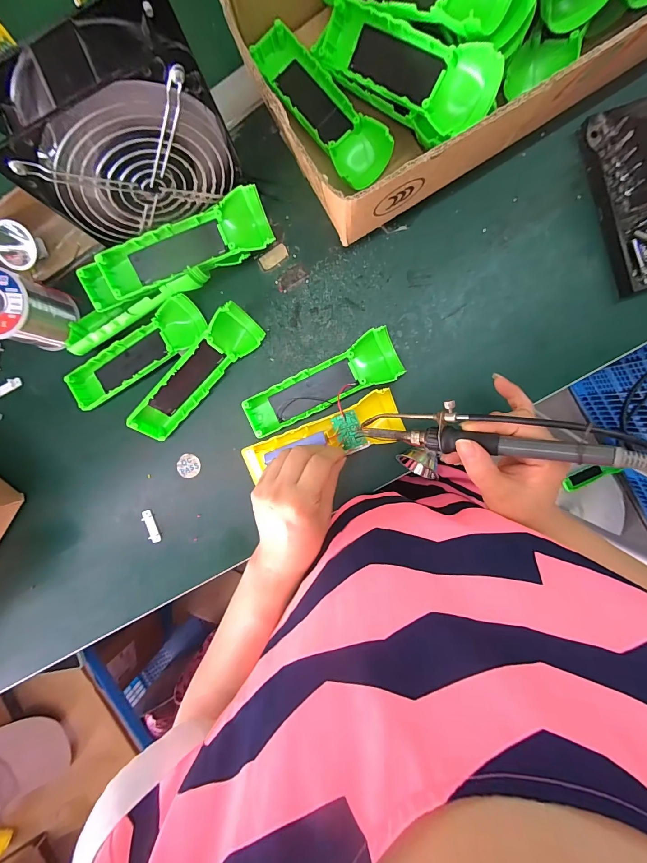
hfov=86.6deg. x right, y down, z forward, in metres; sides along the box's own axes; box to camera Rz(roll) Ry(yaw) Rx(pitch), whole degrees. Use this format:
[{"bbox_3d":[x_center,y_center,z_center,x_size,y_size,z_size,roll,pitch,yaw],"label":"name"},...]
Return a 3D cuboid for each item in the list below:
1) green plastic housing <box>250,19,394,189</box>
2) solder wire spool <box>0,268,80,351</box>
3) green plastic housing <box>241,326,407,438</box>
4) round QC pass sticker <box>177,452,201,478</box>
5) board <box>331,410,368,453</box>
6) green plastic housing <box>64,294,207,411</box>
[{"bbox_3d":[-0.001,-0.300,0.314,0.049,0.030,0.162,-34,92,7],"label":"green plastic housing"},{"bbox_3d":[-0.303,-0.120,0.347,0.062,0.063,0.063,15,96,3],"label":"solder wire spool"},{"bbox_3d":[-0.002,-0.046,0.348,0.163,0.025,0.047,-25,93,7],"label":"green plastic housing"},{"bbox_3d":[-0.149,0.038,0.378,0.024,0.004,0.026,0,95,5],"label":"round QC pass sticker"},{"bbox_3d":[0.026,0.000,0.333,0.025,0.004,0.037,-22,93,7],"label":"board"},{"bbox_3d":[-0.199,-0.081,0.364,0.163,0.023,0.043,-30,92,7],"label":"green plastic housing"}]

